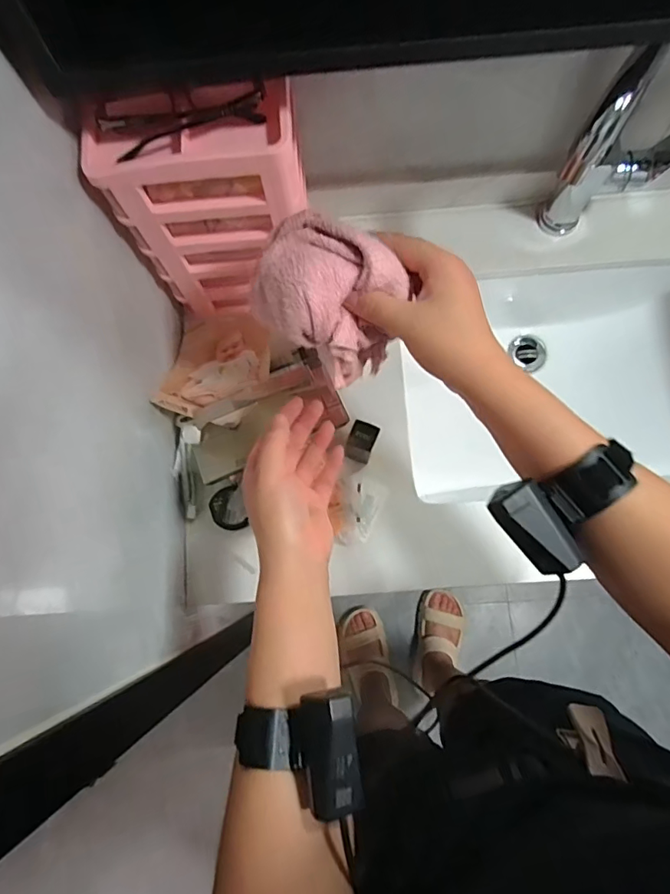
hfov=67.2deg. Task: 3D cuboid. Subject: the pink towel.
[{"bbox_3d":[-0.008,-0.120,0.399,0.118,0.071,0.091,39,81,8],"label":"pink towel"}]

